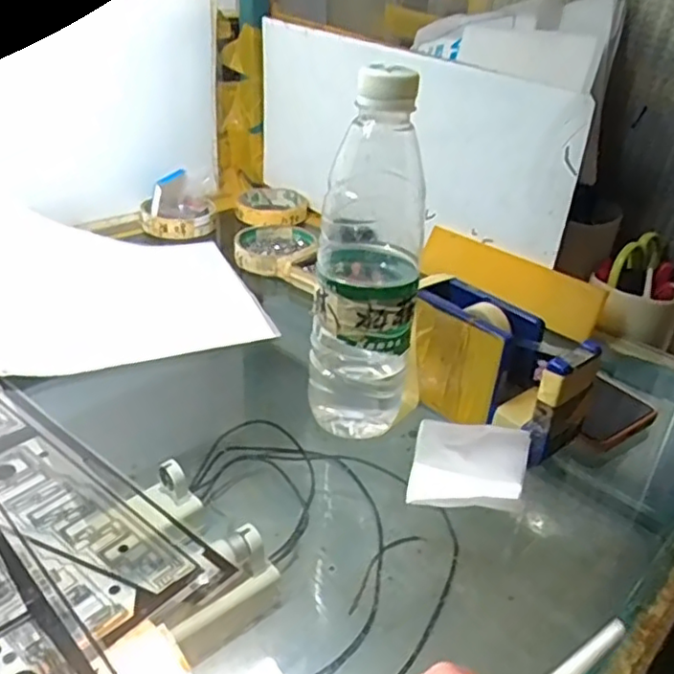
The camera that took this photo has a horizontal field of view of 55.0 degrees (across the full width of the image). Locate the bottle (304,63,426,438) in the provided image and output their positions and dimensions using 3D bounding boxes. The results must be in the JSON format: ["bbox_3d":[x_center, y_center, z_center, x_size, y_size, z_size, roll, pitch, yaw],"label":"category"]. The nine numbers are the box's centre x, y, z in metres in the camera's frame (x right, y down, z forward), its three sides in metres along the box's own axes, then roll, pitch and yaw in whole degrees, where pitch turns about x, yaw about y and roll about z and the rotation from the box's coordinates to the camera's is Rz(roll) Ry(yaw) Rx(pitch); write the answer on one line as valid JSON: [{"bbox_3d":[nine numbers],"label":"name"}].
[{"bbox_3d":[0.021,-0.039,0.399,0.067,0.224,0.069,8,31,6],"label":"bottle"}]

